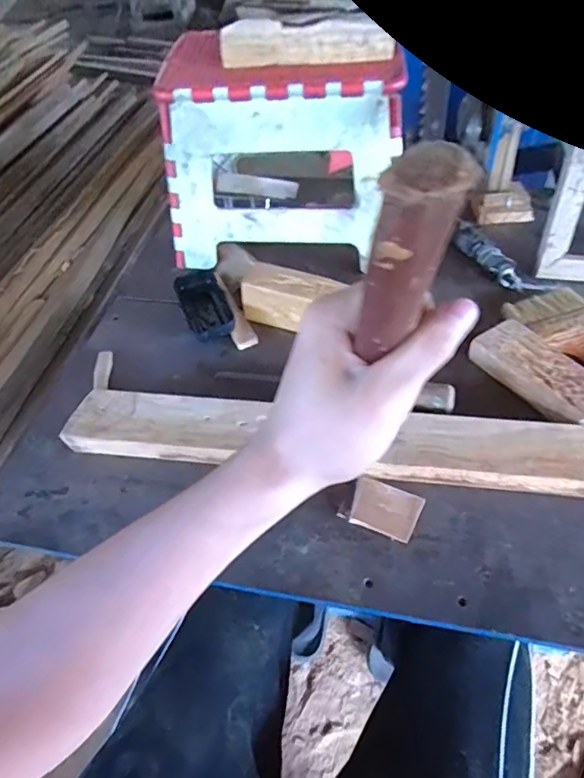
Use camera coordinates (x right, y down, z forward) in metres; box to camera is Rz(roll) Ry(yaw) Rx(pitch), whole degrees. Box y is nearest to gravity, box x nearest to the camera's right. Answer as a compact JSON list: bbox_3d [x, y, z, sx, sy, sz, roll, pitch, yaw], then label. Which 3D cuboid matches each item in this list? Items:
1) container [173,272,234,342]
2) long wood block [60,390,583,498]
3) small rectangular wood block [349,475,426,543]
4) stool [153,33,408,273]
[{"bbox_3d":[-0.104,-0.100,0.617,0.049,0.024,0.116,-18,49,-11],"label":"container"},{"bbox_3d":[0.029,0.046,0.473,0.474,0.027,0.058,4,48,8],"label":"long wood block"},{"bbox_3d":[0.079,0.099,0.437,0.054,0.009,0.047,16,51,18],"label":"small rectangular wood block"},{"bbox_3d":[-0.006,-0.294,0.638,0.272,0.200,0.187,4,48,8],"label":"stool"}]

